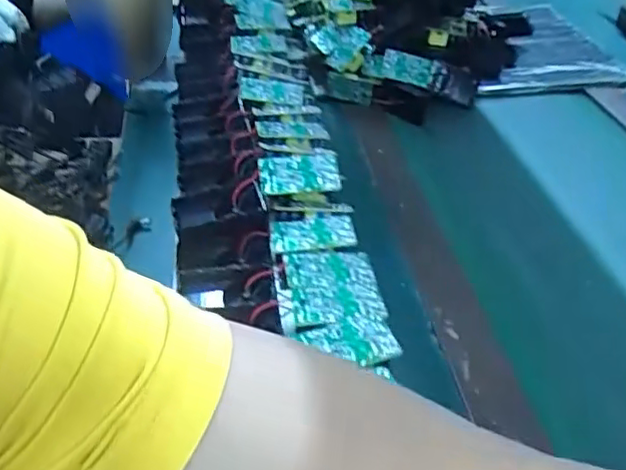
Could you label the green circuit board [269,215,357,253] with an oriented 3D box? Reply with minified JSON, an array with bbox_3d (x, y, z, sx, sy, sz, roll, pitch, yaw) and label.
[{"bbox_3d":[0.000,-0.001,0.504,0.065,0.007,0.040,-3,36,-6],"label":"green circuit board"}]

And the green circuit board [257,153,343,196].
[{"bbox_3d":[-0.011,-0.052,0.533,0.065,0.011,0.039,-5,59,-7],"label":"green circuit board"}]

